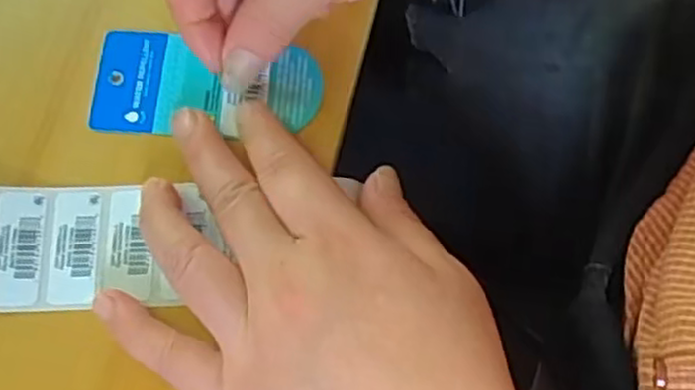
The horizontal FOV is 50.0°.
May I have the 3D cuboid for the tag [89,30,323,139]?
[{"bbox_3d":[-0.059,-0.047,0.312,0.094,0.007,0.046,3,70,3],"label":"tag"}]

